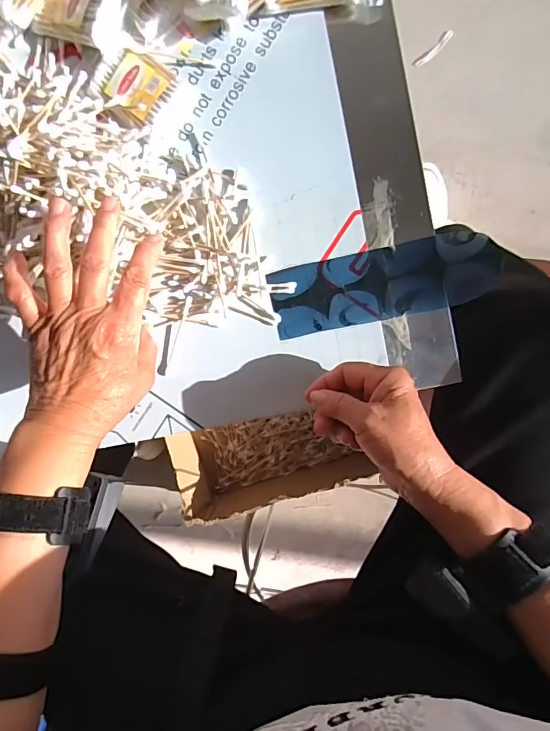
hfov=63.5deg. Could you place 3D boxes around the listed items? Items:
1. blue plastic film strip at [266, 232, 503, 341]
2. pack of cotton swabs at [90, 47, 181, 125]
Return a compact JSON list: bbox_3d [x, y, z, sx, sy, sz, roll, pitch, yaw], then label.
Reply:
[{"bbox_3d":[0.092,-0.070,0.380,0.187,0.004,0.060,-11,92,6],"label":"blue plastic film strip"},{"bbox_3d":[-0.119,-0.237,0.377,0.057,0.018,0.050,32,95,4],"label":"pack of cotton swabs"}]

